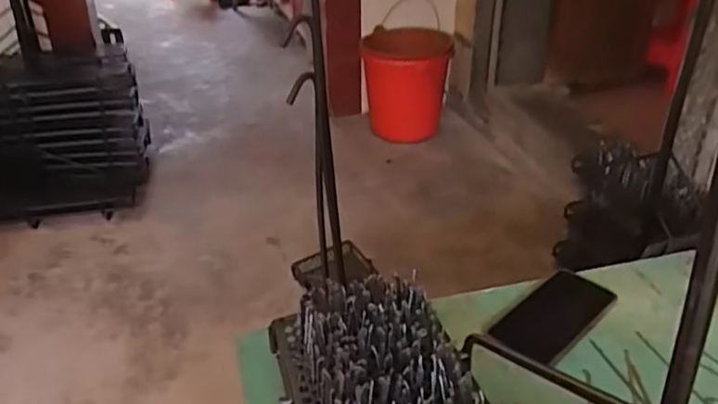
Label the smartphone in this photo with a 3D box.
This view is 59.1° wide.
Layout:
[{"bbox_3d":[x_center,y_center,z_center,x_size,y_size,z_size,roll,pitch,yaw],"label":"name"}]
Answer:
[{"bbox_3d":[0.213,0.124,0.691,0.146,0.007,0.071,-29,48,-35],"label":"smartphone"}]

